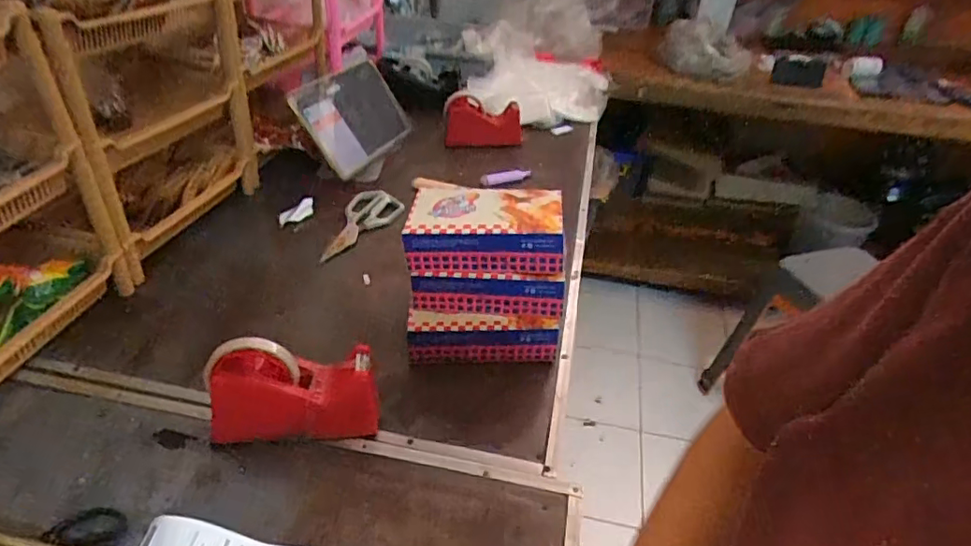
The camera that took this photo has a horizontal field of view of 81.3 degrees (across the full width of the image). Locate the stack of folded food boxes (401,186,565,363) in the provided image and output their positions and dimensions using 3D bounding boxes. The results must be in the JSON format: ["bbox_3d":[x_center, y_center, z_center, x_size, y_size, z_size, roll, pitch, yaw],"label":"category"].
[{"bbox_3d":[-0.003,0.001,0.679,0.179,0.174,0.139,3,37,-3],"label":"stack of folded food boxes"}]

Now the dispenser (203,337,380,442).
[{"bbox_3d":[-0.190,0.120,0.565,0.159,0.102,0.062,-1,37,-8],"label":"dispenser"}]

